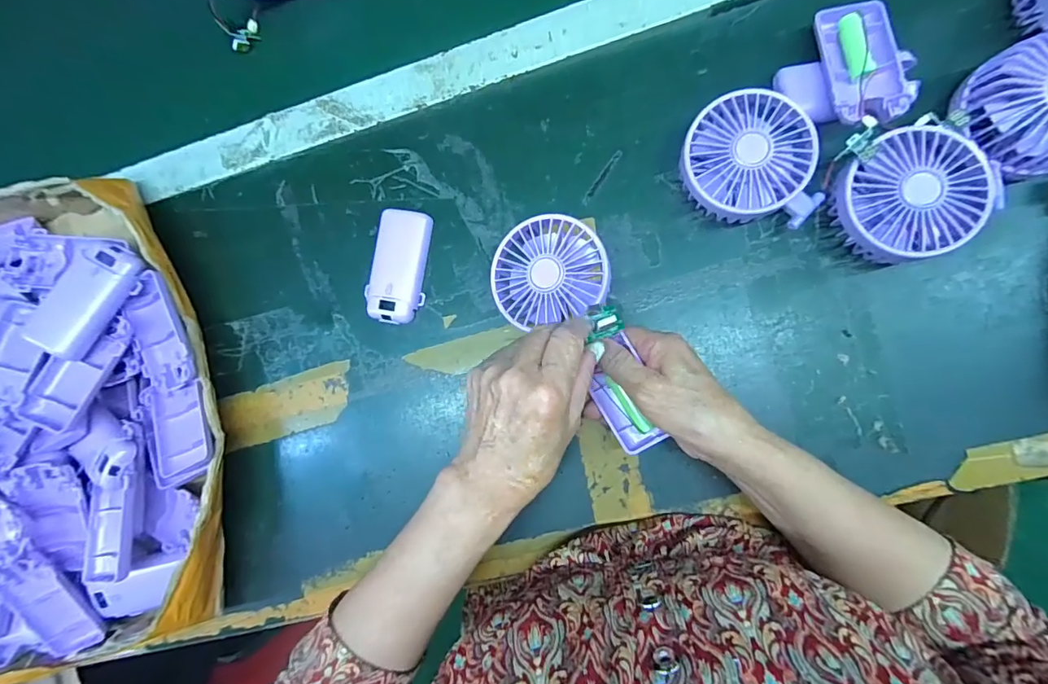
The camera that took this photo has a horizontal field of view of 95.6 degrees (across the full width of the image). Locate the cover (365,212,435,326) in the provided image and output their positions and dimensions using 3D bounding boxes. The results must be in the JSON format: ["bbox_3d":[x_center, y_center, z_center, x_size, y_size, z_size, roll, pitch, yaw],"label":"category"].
[{"bbox_3d":[-0.105,-0.063,0.400,0.046,0.017,0.093,7,90,9],"label":"cover"}]

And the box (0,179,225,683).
[{"bbox_3d":[-0.455,0.079,0.401,0.398,0.103,0.390,-17,86,8],"label":"box"}]

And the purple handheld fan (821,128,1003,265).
[{"bbox_3d":[0.262,-0.099,0.328,0.089,0.045,0.081,0,89,9],"label":"purple handheld fan"}]

